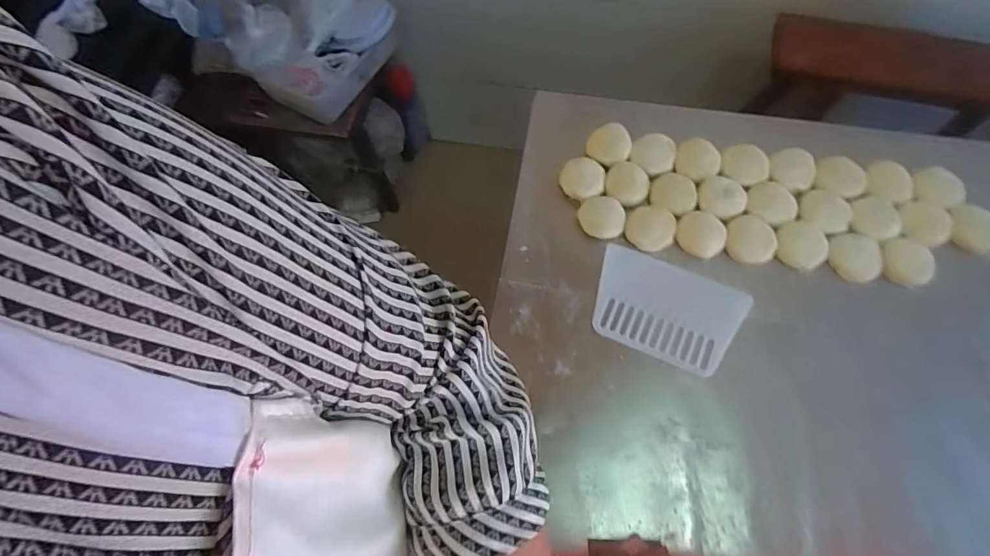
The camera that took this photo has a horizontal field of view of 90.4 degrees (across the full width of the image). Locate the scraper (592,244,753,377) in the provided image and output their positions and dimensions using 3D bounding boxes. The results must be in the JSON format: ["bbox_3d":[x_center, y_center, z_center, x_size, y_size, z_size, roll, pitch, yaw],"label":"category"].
[{"bbox_3d":[0.193,0.036,0.561,0.161,0.006,0.110,23,72,11],"label":"scraper"}]

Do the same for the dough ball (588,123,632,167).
[{"bbox_3d":[0.148,-0.173,0.631,0.054,0.021,0.054,-1,69,2],"label":"dough ball"}]

